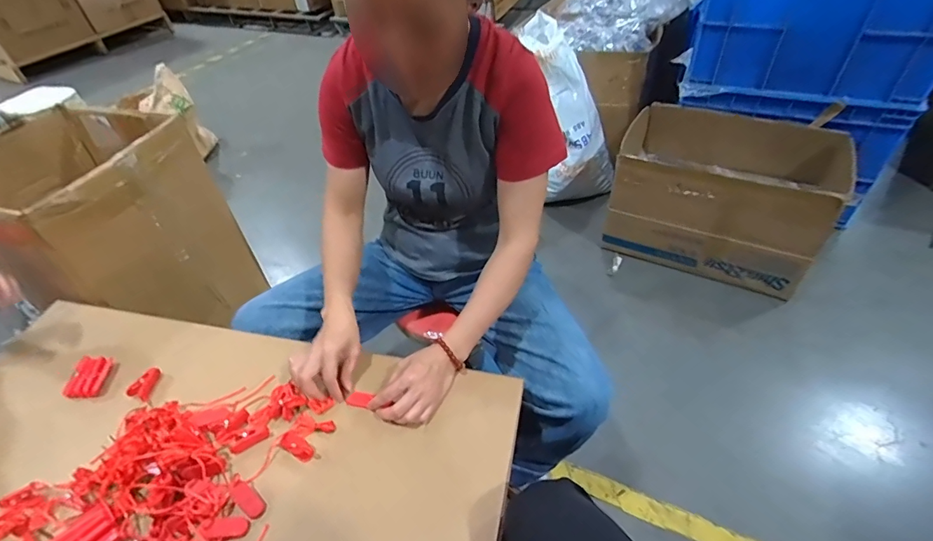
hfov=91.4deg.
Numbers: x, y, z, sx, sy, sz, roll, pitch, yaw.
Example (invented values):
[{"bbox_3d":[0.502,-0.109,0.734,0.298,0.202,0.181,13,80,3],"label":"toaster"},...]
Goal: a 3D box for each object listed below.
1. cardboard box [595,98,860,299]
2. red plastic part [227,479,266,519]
[{"bbox_3d":[0.746,-0.212,1.308,0.609,0.332,0.414,15,48,20],"label":"cardboard box"},{"bbox_3d":[-0.259,0.271,0.540,0.050,0.008,0.023,46,57,5],"label":"red plastic part"}]

